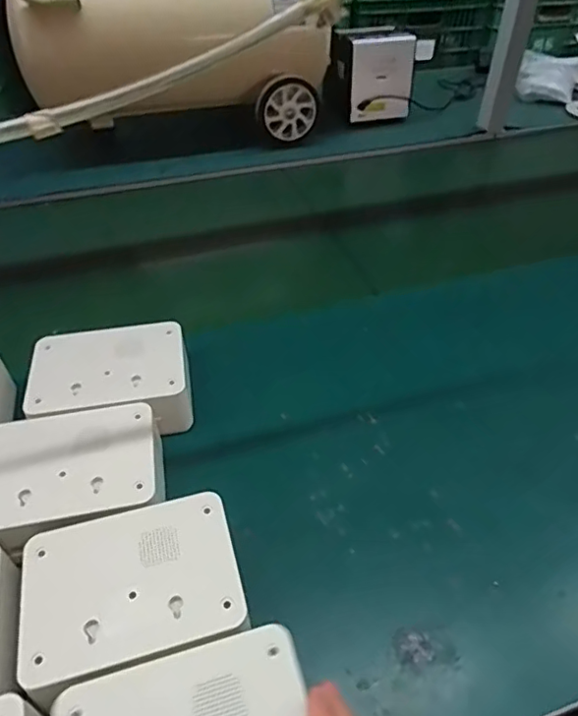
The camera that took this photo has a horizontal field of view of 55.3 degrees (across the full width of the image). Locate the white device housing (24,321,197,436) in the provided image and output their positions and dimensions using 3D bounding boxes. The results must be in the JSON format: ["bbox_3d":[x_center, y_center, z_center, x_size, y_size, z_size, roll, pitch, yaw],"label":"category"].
[{"bbox_3d":[-0.167,0.021,0.527,0.146,0.045,0.107,-6,43,-6],"label":"white device housing"}]

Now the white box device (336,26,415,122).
[{"bbox_3d":[0.159,-0.539,1.061,0.146,0.149,0.084,-7,44,-8],"label":"white box device"}]

